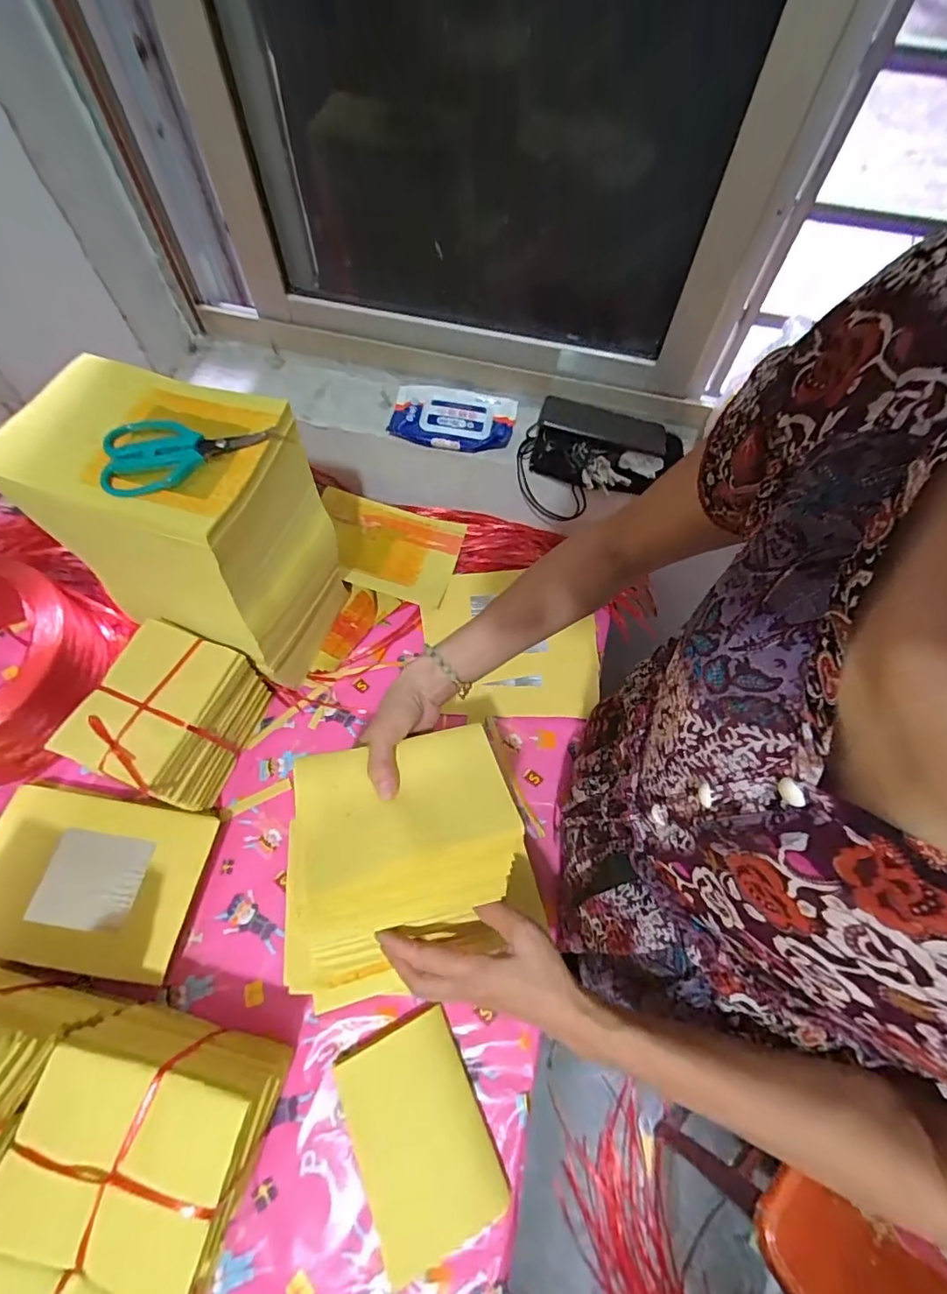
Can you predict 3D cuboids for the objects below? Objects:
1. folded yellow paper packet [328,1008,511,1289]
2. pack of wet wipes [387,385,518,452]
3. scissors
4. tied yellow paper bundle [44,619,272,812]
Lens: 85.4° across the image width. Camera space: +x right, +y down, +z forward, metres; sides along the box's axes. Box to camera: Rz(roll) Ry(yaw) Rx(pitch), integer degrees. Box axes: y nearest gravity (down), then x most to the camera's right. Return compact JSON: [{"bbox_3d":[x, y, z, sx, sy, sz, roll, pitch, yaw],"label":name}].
[{"bbox_3d":[-0.049,0.451,0.481,0.109,0.034,0.169,-22,65,-14],"label":"folded yellow paper packet"},{"bbox_3d":[-0.030,-0.324,0.726,0.172,0.030,0.098,11,62,4],"label":"pack of wet wipes"},{"bbox_3d":[-0.266,-0.180,0.472,0.142,0.019,0.074,-14,63,-9],"label":"scissors"},{"bbox_3d":[-0.344,0.083,0.599,0.115,0.145,0.167,20,63,9],"label":"tied yellow paper bundle"}]

